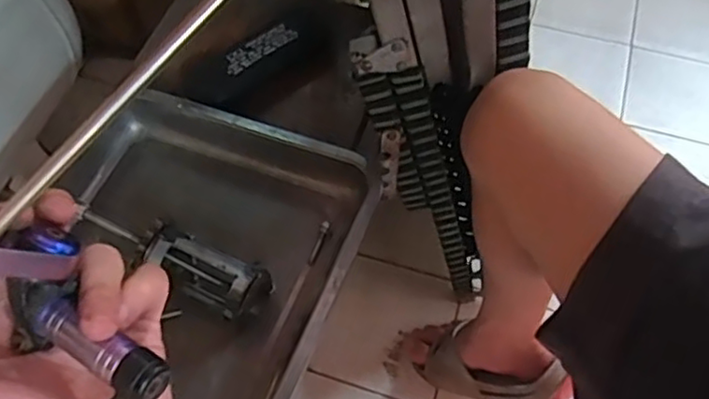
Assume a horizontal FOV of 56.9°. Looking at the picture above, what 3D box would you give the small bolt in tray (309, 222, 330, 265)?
[{"bbox_3d":[-0.033,0.039,0.597,0.008,0.010,0.044,18,74,12],"label":"small bolt in tray"}]

